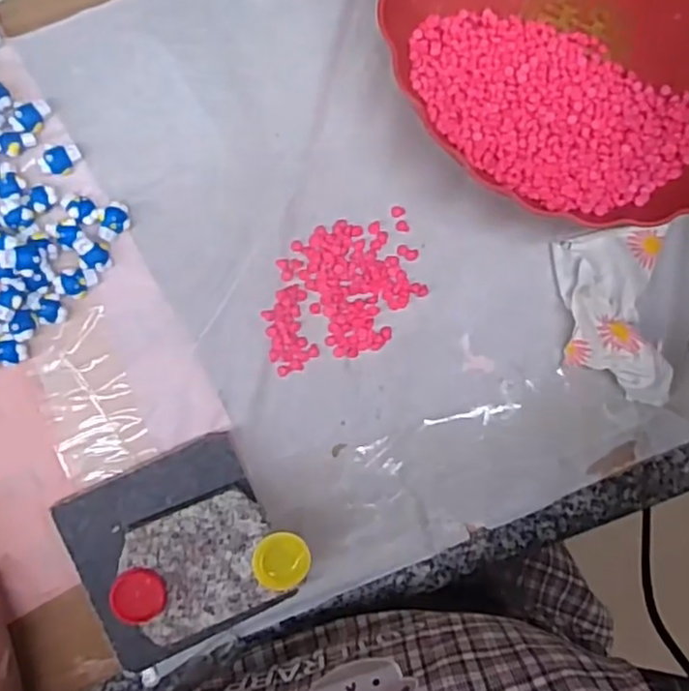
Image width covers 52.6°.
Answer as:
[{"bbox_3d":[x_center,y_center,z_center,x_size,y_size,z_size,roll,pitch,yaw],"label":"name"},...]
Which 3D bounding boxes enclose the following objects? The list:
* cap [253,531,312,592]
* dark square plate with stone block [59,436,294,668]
[{"bbox_3d":[-0.032,0.111,0.357,0.029,0.004,0.030,0,89,-7],"label":"cap"},{"bbox_3d":[-0.088,0.110,0.369,0.099,0.036,0.097,-24,92,-6],"label":"dark square plate with stone block"}]

